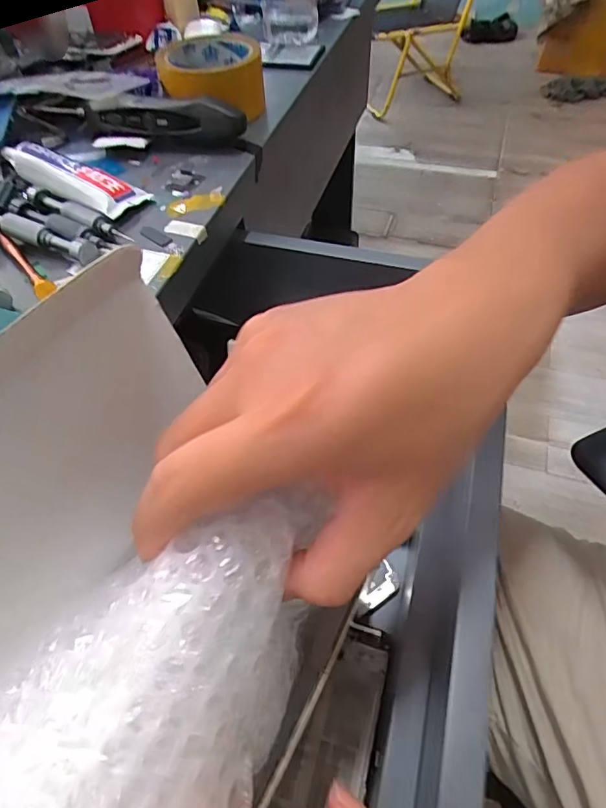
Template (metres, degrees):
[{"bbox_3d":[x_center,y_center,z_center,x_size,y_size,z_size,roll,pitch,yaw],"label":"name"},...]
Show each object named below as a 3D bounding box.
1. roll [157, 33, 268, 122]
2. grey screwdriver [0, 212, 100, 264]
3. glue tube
[{"bbox_3d":[-0.089,-0.312,0.486,0.102,0.048,0.119,22,56,19],"label":"roll"},{"bbox_3d":[-0.189,-0.121,0.355,0.106,0.013,0.015,21,55,19],"label":"grey screwdriver"},{"bbox_3d":[-0.188,-0.184,0.399,0.135,0.024,0.040,26,57,22],"label":"glue tube"}]

